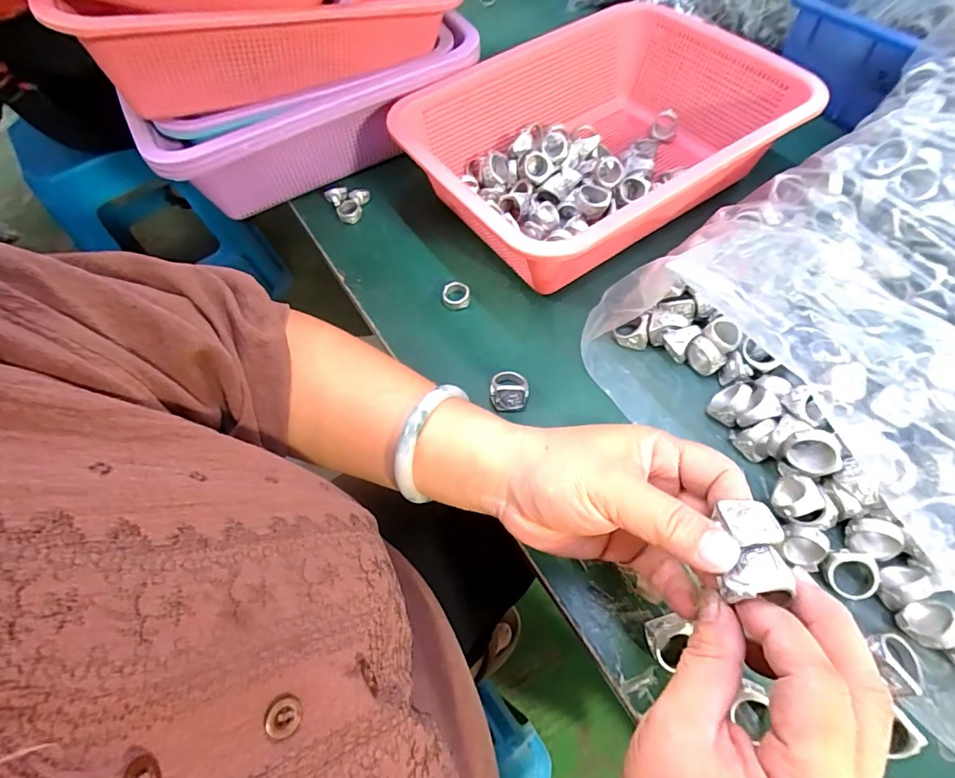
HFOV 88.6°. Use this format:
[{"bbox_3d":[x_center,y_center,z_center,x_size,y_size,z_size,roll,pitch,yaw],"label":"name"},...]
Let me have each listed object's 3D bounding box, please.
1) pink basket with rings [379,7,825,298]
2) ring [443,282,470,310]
[{"bbox_3d":[0.100,-0.210,0.420,0.297,0.079,0.218,-33,64,-13],"label":"pink basket with rings"},{"bbox_3d":[-0.018,-0.077,0.396,0.022,0.011,0.023,-2,61,3],"label":"ring"}]

